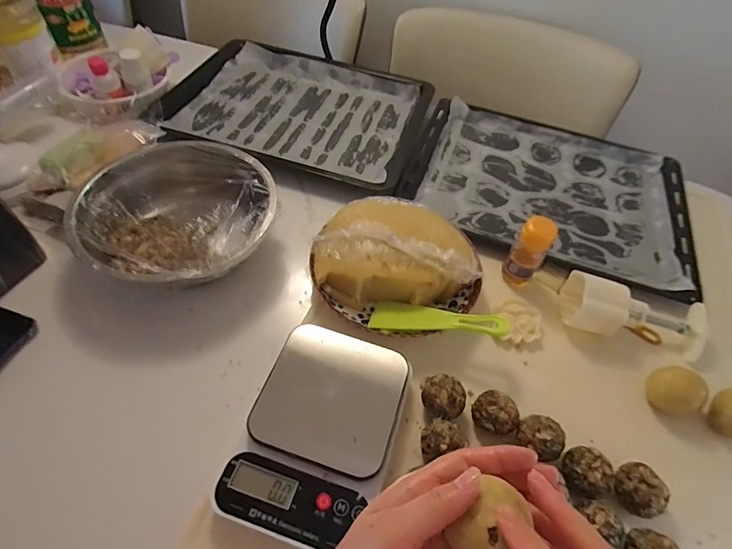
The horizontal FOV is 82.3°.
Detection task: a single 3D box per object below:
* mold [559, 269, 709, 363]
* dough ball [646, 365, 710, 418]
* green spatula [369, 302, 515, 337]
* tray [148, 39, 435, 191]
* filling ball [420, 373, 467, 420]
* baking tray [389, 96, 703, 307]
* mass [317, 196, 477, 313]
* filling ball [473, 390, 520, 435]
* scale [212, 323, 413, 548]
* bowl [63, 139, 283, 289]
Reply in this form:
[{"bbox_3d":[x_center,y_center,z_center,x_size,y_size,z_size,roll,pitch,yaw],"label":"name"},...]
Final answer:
[{"bbox_3d":[0.303,0.044,0.469,0.149,0.061,0.070,15,54,6],"label":"mold"},{"bbox_3d":[0.311,0.120,0.426,0.039,0.043,0.047,-16,58,-16],"label":"dough ball"},{"bbox_3d":[0.075,0.048,0.438,0.138,0.009,0.035,4,53,13],"label":"green spatula"},{"bbox_3d":[-0.103,-0.259,0.666,0.370,0.041,0.311,17,55,7],"label":"tray"},{"bbox_3d":[0.073,0.120,0.403,0.036,0.038,0.039,3,54,-4],"label":"filling ball"},{"bbox_3d":[0.270,-0.132,0.622,0.391,0.026,0.294,20,55,9],"label":"baking tray"},{"bbox_3d":[0.035,-0.029,0.492,0.186,0.072,0.132,1,54,-5],"label":"mass"},{"bbox_3d":[0.119,0.135,0.397,0.033,0.043,0.039,-30,62,-24],"label":"filling ball"},{"bbox_3d":[-0.038,0.136,0.371,0.122,0.038,0.169,17,55,7],"label":"scale"},{"bbox_3d":[-0.209,-0.067,0.484,0.202,0.081,0.208,3,54,-4],"label":"bowl"}]

